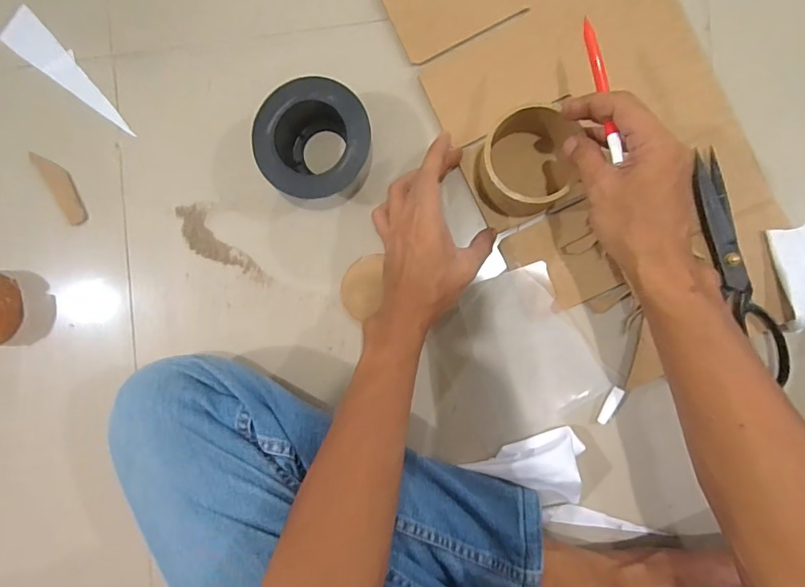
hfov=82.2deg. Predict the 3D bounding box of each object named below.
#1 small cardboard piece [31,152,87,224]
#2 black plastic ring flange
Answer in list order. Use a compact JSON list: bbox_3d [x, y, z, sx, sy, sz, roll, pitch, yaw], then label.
[{"bbox_3d":[-0.365,-0.116,0.496,0.025,0.005,0.091,-33,87,7],"label":"small cardboard piece"},{"bbox_3d":[-0.081,-0.145,0.443,0.105,0.055,0.102,0,91,7],"label":"black plastic ring flange"}]

